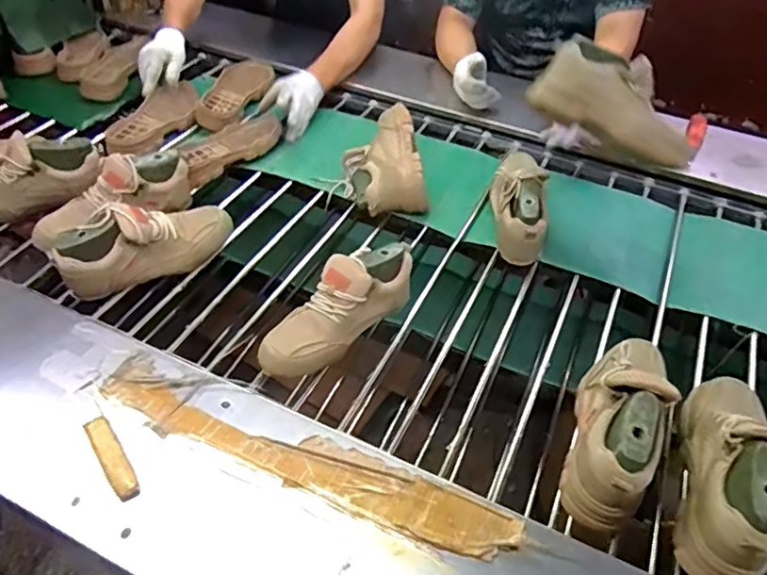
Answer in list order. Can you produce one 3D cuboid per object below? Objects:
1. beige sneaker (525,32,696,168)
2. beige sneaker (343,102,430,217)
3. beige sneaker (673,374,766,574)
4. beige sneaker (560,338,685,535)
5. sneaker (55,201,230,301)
[{"bbox_3d":[0.374,-0.304,0.916,0.259,0.123,0.103,17,49,15],"label":"beige sneaker"},{"bbox_3d":[-0.002,-0.242,1.075,0.140,0.087,0.237,-7,48,-7],"label":"beige sneaker"},{"bbox_3d":[0.423,0.203,0.672,0.100,0.115,0.272,17,49,14],"label":"beige sneaker"},{"bbox_3d":[0.289,0.150,0.692,0.086,0.114,0.257,21,50,18],"label":"beige sneaker"},{"bbox_3d":[-0.374,-0.079,0.888,0.264,0.110,0.094,-27,53,-23],"label":"sneaker"}]

